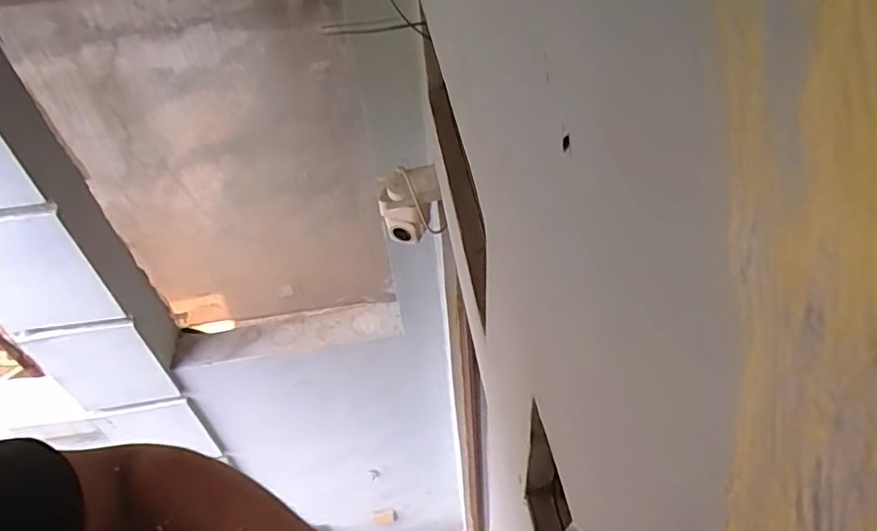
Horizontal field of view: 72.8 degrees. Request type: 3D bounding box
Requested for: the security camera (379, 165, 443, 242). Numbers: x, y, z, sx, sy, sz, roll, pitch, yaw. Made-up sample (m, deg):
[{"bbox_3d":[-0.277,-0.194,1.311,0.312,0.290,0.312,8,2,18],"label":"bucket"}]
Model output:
[{"bbox_3d":[-0.042,-0.093,0.994,0.106,0.118,0.070,-6,45,0],"label":"security camera"}]

